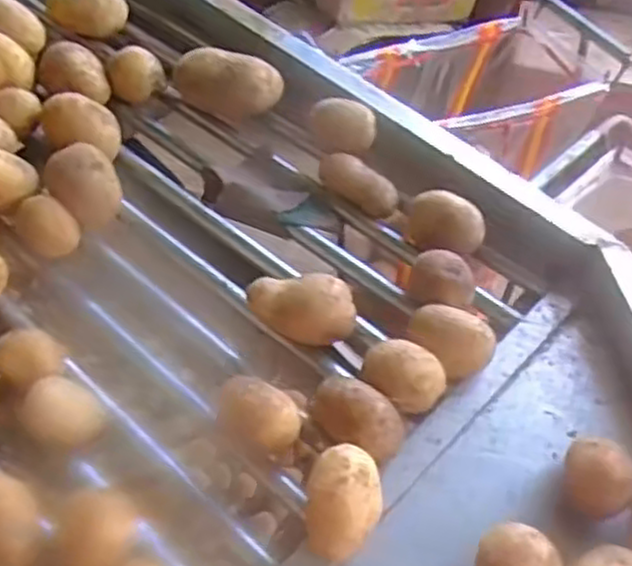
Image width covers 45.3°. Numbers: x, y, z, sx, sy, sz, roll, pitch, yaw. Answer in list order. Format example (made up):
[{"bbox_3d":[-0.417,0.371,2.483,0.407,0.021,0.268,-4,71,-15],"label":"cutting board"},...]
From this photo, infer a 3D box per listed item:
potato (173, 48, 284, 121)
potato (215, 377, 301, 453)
[{"bbox_3d":[-0.088,-0.199,0.744,0.099,0.048,0.050,15,53,13],"label":"potato"},{"bbox_3d":[-0.039,0.089,0.517,0.054,0.035,0.043,10,52,10],"label":"potato"}]

